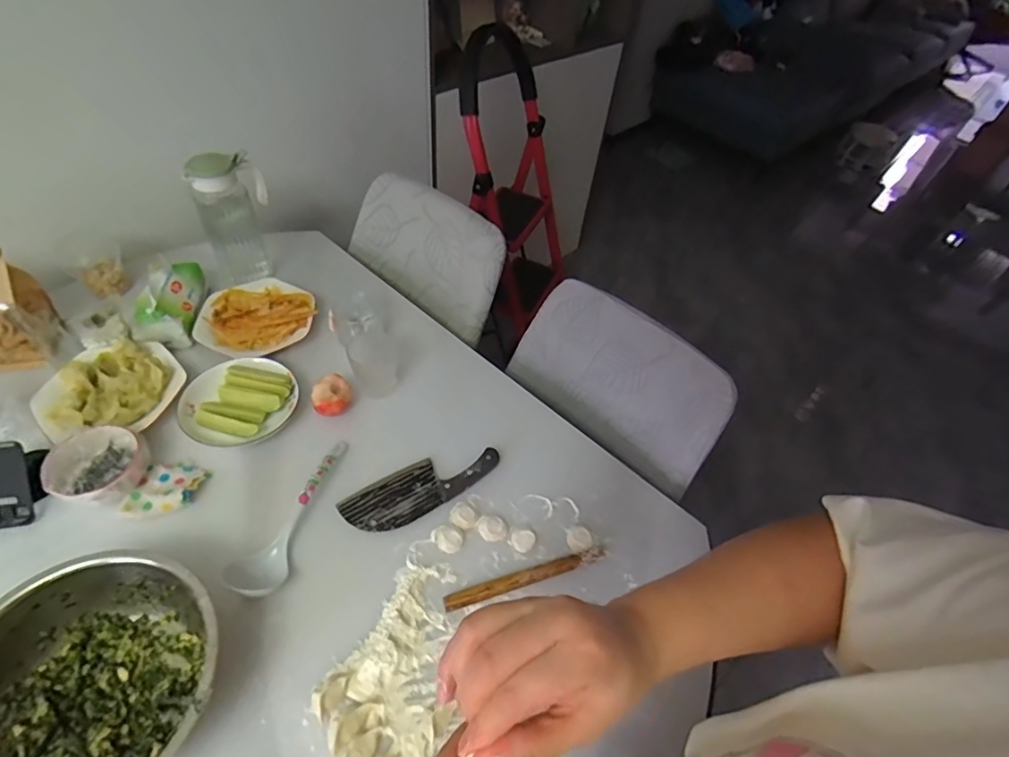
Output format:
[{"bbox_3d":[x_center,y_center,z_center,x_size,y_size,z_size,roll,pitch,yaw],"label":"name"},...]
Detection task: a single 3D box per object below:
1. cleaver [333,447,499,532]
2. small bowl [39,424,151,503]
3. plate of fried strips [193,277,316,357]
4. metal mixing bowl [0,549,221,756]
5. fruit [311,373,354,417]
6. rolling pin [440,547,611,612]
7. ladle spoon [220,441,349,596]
[{"bbox_3d":[-0.124,0.156,0.779,0.235,0.017,0.088,-26,57,-25],"label":"cleaver"},{"bbox_3d":[-0.568,0.123,0.726,0.104,0.057,0.114,3,50,-4],"label":"small bowl"},{"bbox_3d":[-0.463,-0.131,0.967,0.199,0.027,0.203,3,50,-4],"label":"plate of fried strips"},{"bbox_3d":[-0.433,0.324,0.538,0.248,0.123,0.243,3,50,-4],"label":"metal mixing bowl"},{"bbox_3d":[-0.284,0.035,0.857,0.063,0.060,0.069,3,50,-4],"label":"fruit"},{"bbox_3d":[0.032,0.270,0.698,0.228,0.023,0.020,-12,53,-16],"label":"rolling pin"},{"bbox_3d":[-0.295,0.181,0.730,0.071,0.048,0.257,13,50,5],"label":"ladle spoon"}]

